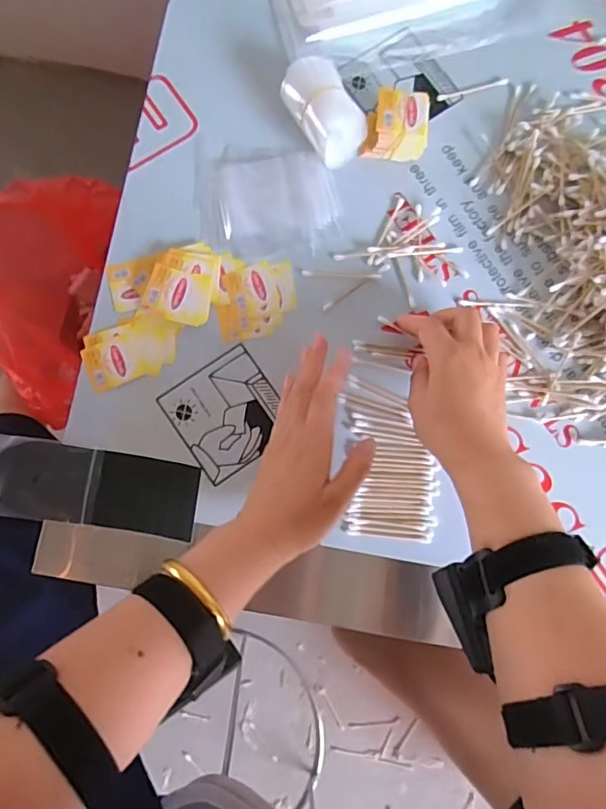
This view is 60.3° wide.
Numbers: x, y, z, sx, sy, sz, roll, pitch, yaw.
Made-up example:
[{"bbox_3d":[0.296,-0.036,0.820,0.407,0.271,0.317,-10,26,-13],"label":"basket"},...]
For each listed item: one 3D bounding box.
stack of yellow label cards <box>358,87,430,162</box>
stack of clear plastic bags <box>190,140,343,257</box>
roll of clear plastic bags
[{"bbox_3d":[0.086,-0.251,0.474,0.056,0.042,0.046,12,81,0],"label":"stack of yellow label cards"},{"bbox_3d":[-0.033,-0.187,0.480,0.136,0.005,0.108,5,81,-1],"label":"stack of clear plastic bags"},{"bbox_3d":[0.019,-0.264,0.472,0.049,0.039,0.083,-34,84,-6],"label":"roll of clear plastic bags"}]

